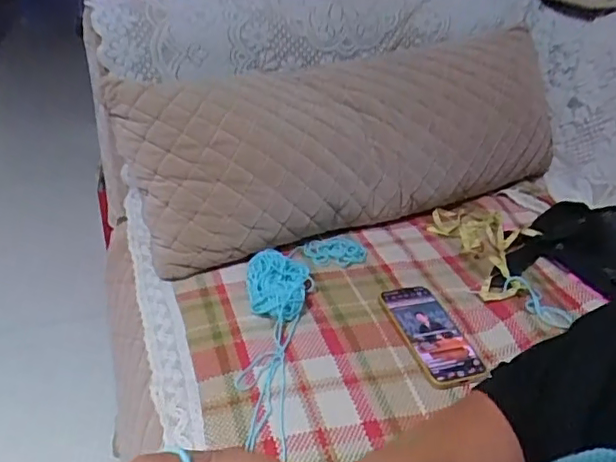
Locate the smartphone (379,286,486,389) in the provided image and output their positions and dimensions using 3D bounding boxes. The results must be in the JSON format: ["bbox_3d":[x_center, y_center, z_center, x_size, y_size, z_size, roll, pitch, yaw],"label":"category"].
[{"bbox_3d":[0.152,0.127,0.717,0.080,0.014,0.165,-7,32,-17],"label":"smartphone"}]

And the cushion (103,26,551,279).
[{"bbox_3d":[0.092,-0.169,0.943,0.781,0.225,0.253,-12,34,-24],"label":"cushion"}]

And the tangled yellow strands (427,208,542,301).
[{"bbox_3d":[0.256,0.024,0.877,0.163,0.030,0.217,17,33,21],"label":"tangled yellow strands"}]

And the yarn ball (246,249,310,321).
[{"bbox_3d":[-0.042,0.065,0.745,0.078,0.034,0.121,6,31,5],"label":"yarn ball"}]

